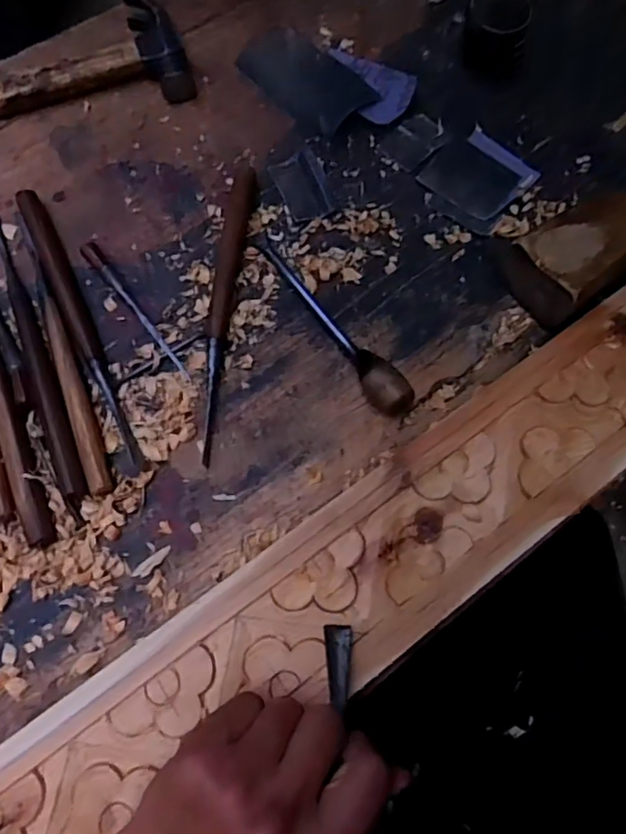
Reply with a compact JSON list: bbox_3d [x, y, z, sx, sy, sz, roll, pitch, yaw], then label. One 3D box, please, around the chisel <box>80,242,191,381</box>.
[{"bbox_3d":[-0.135,-0.080,0.435,0.011,0.012,0.136,-35,76,-13],"label":"chisel"}]

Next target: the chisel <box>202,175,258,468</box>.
[{"bbox_3d":[-0.069,-0.087,0.439,0.020,0.013,0.246,7,71,0],"label":"chisel"}]

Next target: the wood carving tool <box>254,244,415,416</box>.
[{"bbox_3d":[0.011,-0.073,0.423,0.026,0.029,0.176,-34,74,-13],"label":"wood carving tool"}]

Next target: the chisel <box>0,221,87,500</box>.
[{"bbox_3d":[-0.207,-0.058,0.417,0.019,0.014,0.252,-22,74,-9],"label":"chisel"}]

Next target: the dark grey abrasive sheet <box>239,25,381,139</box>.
[{"bbox_3d":[-0.007,-0.309,0.517,0.073,0.011,0.129,-38,75,-15],"label":"dark grey abrasive sheet"}]

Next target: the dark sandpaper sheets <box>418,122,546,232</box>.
[{"bbox_3d":[0.138,-0.204,0.486,0.078,0.008,0.095,38,73,12],"label":"dark sandpaper sheets"}]

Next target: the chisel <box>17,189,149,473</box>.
[{"bbox_3d":[-0.173,-0.071,0.427,0.017,0.013,0.246,-25,74,-11],"label":"chisel"}]

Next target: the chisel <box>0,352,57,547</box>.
[{"bbox_3d":[-0.226,-0.025,0.409,0.018,0.012,0.245,-23,74,-10],"label":"chisel"}]

